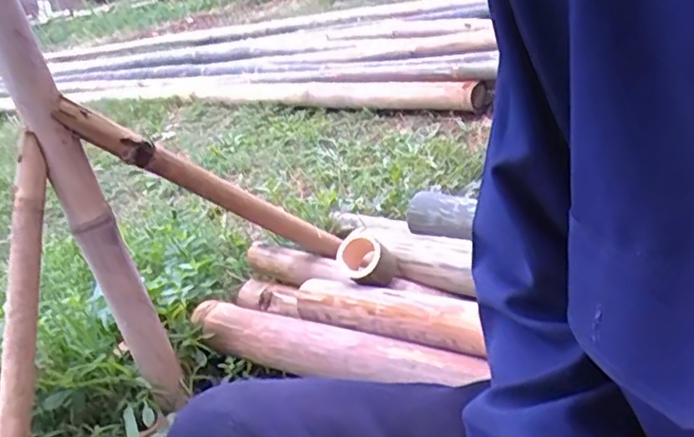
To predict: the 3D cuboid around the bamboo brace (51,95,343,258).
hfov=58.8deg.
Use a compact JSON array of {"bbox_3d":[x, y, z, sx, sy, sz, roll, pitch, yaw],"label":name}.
[{"bbox_3d":[-0.187,-0.041,0.901,0.488,0.046,0.049,30,-7,-41],"label":"bamboo brace"}]

